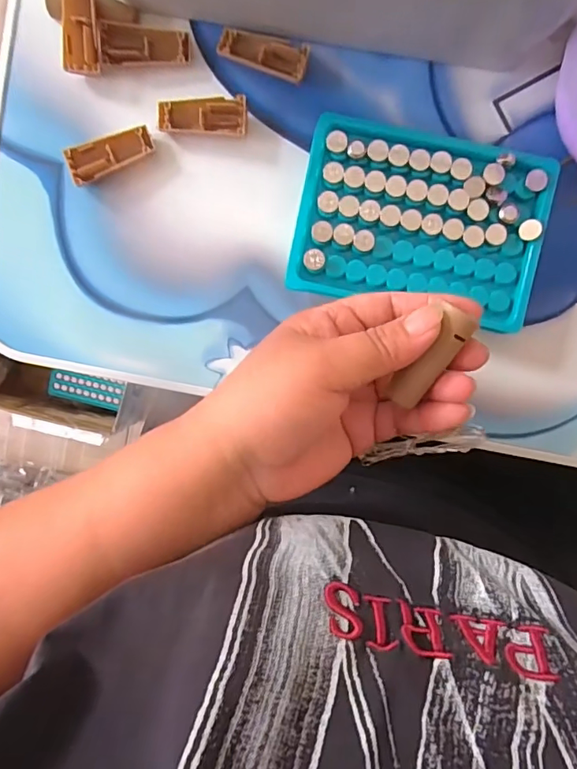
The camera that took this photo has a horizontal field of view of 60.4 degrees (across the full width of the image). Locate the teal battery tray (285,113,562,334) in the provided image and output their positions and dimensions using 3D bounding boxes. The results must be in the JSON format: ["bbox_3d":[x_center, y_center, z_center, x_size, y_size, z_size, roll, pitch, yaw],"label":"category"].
[{"bbox_3d":[0.073,-0.089,0.278,0.132,0.022,0.093,12,94,1],"label":"teal battery tray"}]

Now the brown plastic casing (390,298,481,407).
[{"bbox_3d":[0.064,-0.012,0.220,0.016,0.008,0.047,33,108,-1],"label":"brown plastic casing"}]

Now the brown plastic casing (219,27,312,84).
[{"bbox_3d":[-0.014,-0.187,0.280,0.050,0.009,0.020,18,94,0],"label":"brown plastic casing"}]

